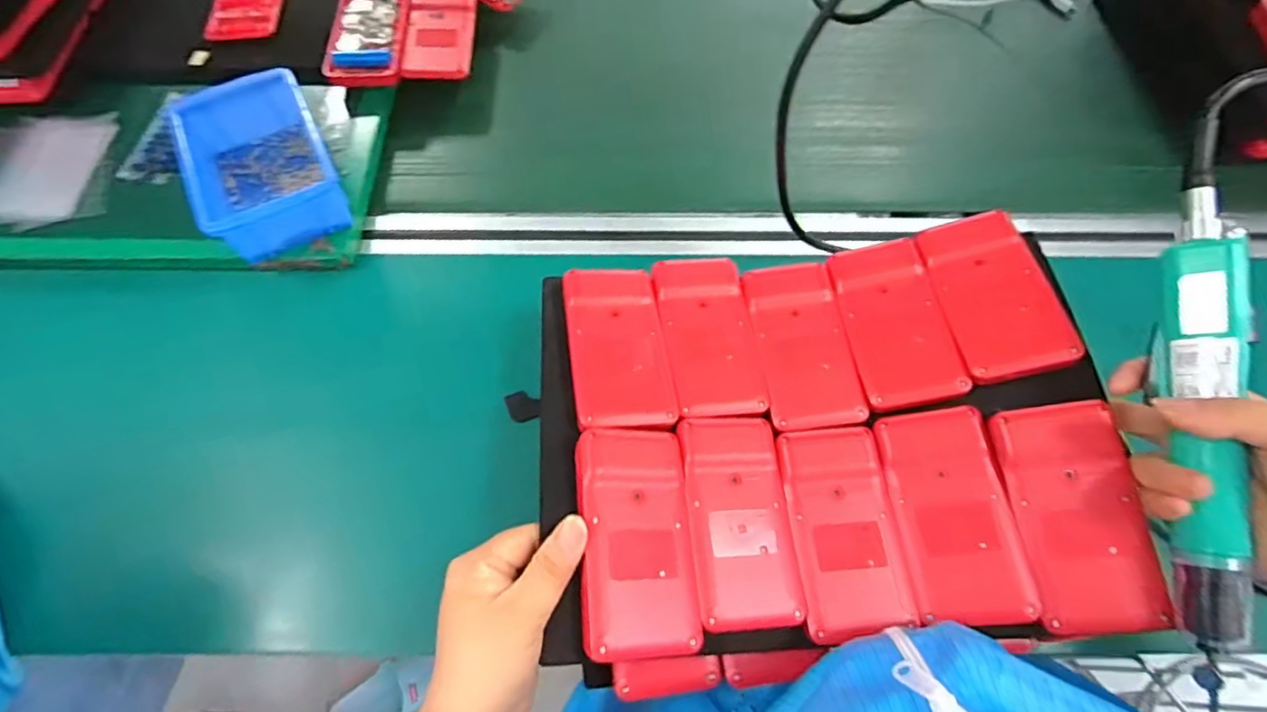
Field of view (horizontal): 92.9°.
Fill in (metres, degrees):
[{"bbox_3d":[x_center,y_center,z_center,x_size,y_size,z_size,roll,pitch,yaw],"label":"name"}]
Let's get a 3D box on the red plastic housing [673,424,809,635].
[{"bbox_3d":[0.062,0.093,0.351,0.060,0.015,0.118,-5,63,-3],"label":"red plastic housing"}]

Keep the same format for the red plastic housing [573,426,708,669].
[{"bbox_3d":[0.001,0.100,0.334,0.063,0.014,0.118,4,65,-20],"label":"red plastic housing"}]

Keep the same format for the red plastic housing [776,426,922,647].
[{"bbox_3d":[0.124,0.100,0.354,0.060,0.011,0.116,-4,63,-3],"label":"red plastic housing"}]

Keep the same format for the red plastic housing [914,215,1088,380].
[{"bbox_3d":[0.232,-0.037,0.391,0.060,0.022,0.116,-14,62,13],"label":"red plastic housing"}]

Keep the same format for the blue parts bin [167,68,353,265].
[{"bbox_3d":[-0.295,-0.154,0.482,0.097,0.050,0.143,-25,66,-12],"label":"blue parts bin"}]

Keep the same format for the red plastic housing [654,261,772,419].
[{"bbox_3d":[0.050,-0.015,0.401,0.060,0.008,0.116,-6,63,-4],"label":"red plastic housing"}]

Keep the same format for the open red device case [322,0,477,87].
[{"bbox_3d":[-0.217,-0.307,0.566,0.130,0.013,0.120,-6,63,-3],"label":"open red device case"}]

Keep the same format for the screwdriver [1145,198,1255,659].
[{"bbox_3d":[0.290,0.028,0.306,0.027,0.030,0.228,4,85,1],"label":"screwdriver"}]

